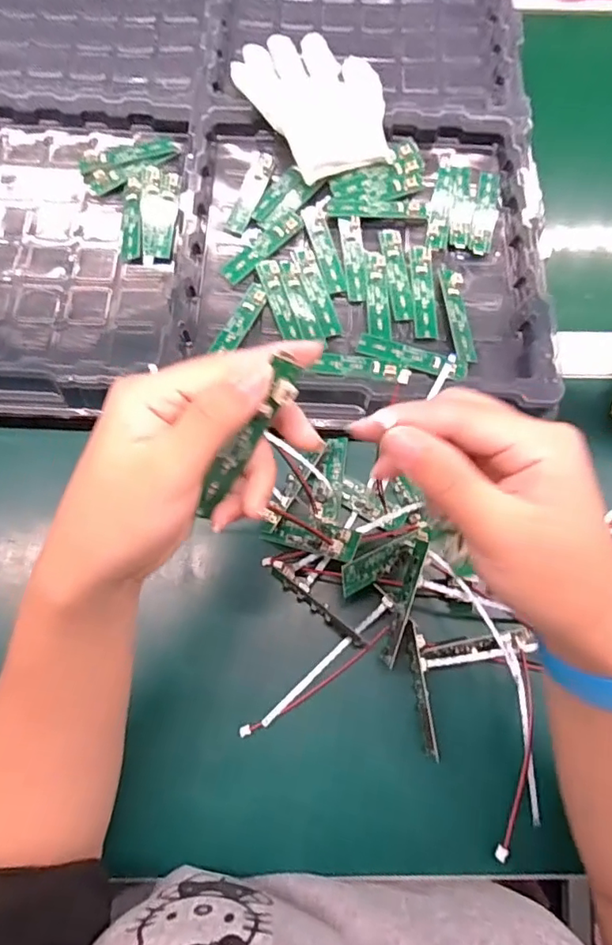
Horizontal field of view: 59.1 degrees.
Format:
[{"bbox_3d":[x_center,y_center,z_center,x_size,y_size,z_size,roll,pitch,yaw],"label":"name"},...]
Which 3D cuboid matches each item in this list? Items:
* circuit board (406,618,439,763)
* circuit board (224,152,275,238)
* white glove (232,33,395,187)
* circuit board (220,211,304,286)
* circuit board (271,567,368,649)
[{"bbox_3d":[0.076,0.142,0.357,0.005,0.022,0.083,-2,66,-10],"label":"circuit board"},{"bbox_3d":[-0.047,-0.234,0.453,0.018,0.005,0.082,19,72,5],"label":"circuit board"},{"bbox_3d":[0.012,-0.330,0.475,0.115,0.020,0.167,-25,74,-9],"label":"white glove"},{"bbox_3d":[-0.035,-0.183,0.437,0.019,0.004,0.083,43,76,12],"label":"circuit board"},{"bbox_3d":[0.008,0.095,0.378,0.081,0.020,0.008,37,74,10],"label":"circuit board"}]

